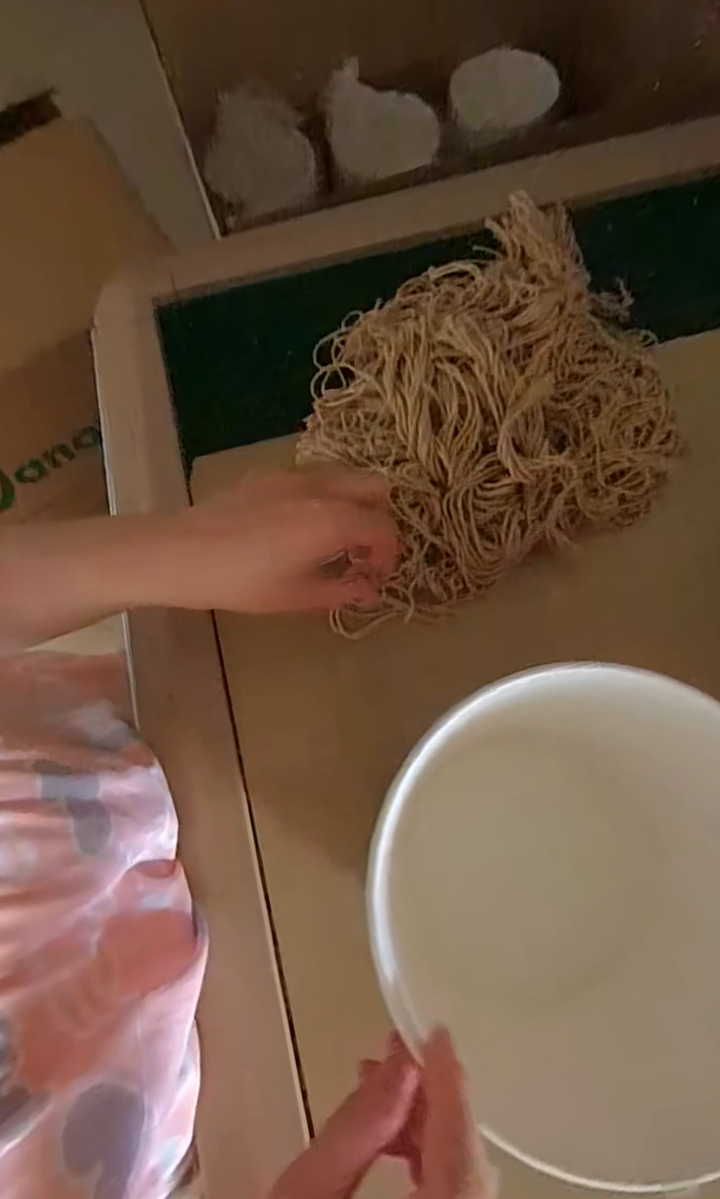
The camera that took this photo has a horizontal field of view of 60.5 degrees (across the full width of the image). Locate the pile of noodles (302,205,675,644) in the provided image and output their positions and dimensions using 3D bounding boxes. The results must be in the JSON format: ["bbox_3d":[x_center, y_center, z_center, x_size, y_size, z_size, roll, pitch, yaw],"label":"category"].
[{"bbox_3d":[0.077,-0.137,0.393,0.225,0.063,0.268,-11,73,-1],"label":"pile of noodles"}]

